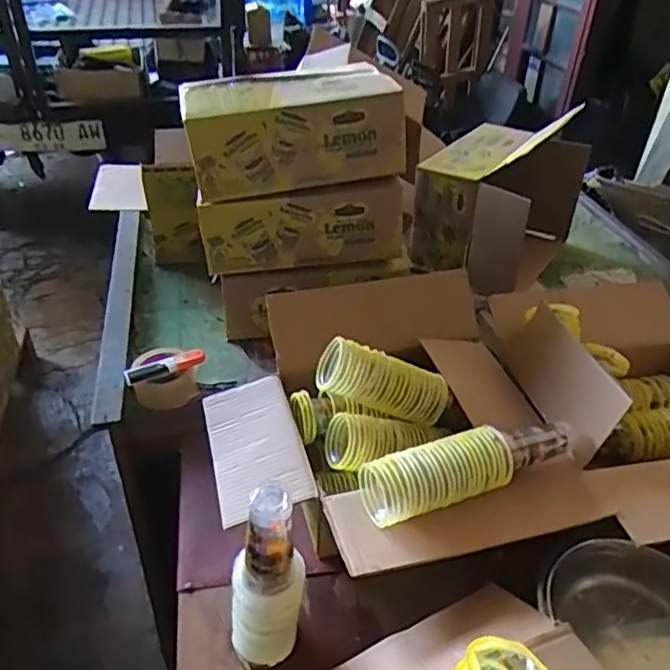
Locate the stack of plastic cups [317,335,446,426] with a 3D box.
[{"bbox_3d":[0.064,0.066,0.827,0.173,0.064,0.059,20,37,-6],"label":"stack of plastic cups"}]

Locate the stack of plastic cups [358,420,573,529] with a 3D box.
[{"bbox_3d":[0.171,0.159,0.732,0.279,0.058,0.078,-9,38,-13],"label":"stack of plastic cups"}]

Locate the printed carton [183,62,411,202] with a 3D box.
[{"bbox_3d":[-0.067,-0.331,1.006,0.339,0.147,0.144,-6,38,-10],"label":"printed carton"}]

